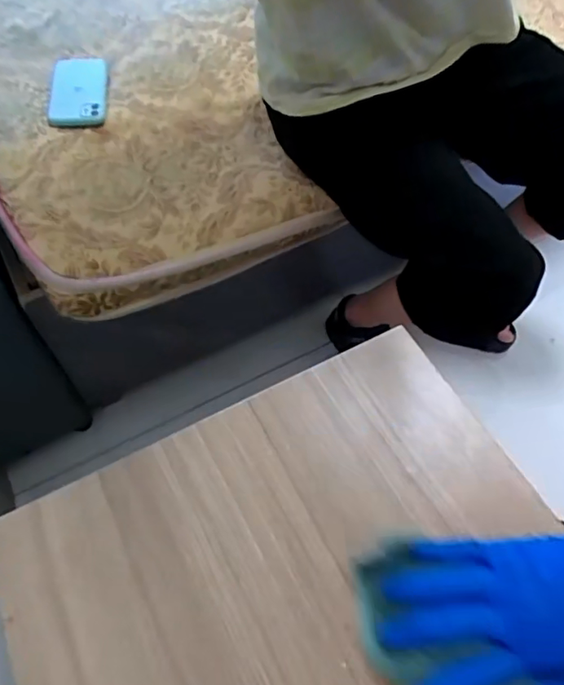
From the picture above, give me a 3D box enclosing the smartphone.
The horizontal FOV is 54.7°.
[{"bbox_3d":[-0.295,-0.367,0.792,0.081,0.018,0.155,-6,61,-5],"label":"smartphone"}]

